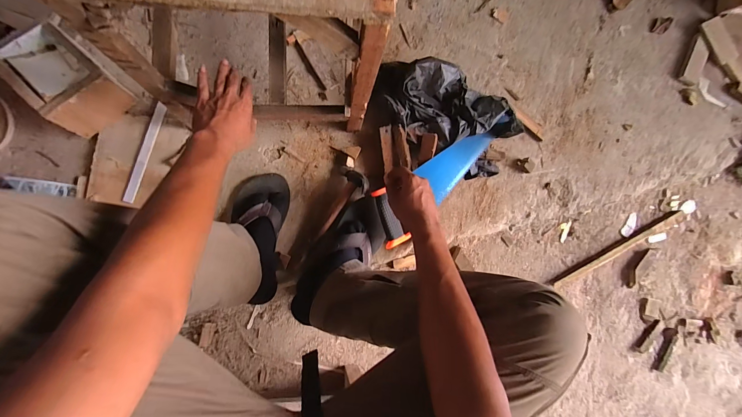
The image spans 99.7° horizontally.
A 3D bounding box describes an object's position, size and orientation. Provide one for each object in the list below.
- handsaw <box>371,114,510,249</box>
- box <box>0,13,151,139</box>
[{"bbox_3d":[0.178,-0.067,0.696,0.399,0.027,0.116,-31,86,-17],"label":"handsaw"},{"bbox_3d":[-0.579,-0.247,0.595,0.125,0.099,0.163,-44,92,-10],"label":"box"}]

